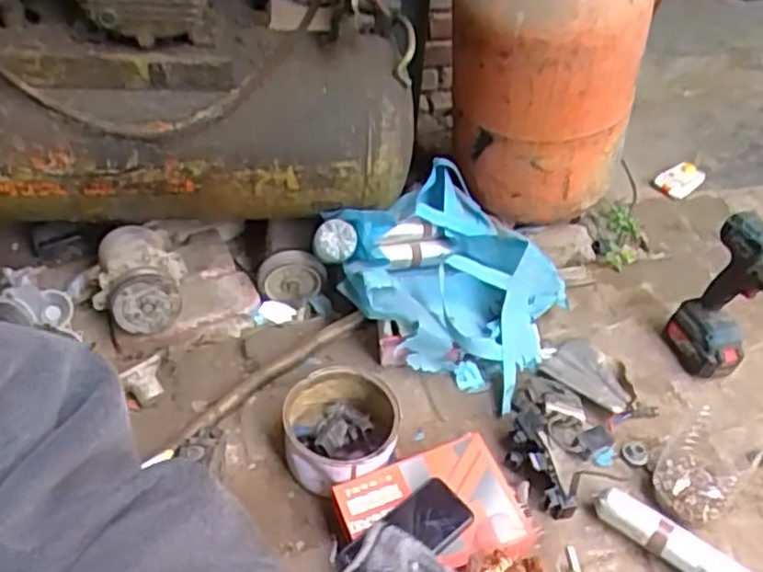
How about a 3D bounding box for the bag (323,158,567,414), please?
[{"bbox_3d":[0.125,-0.039,1.150,0.344,0.179,0.379,24,50,20],"label":"bag"}]

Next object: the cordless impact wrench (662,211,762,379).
[{"bbox_3d":[0.524,0.029,1.080,0.088,0.249,0.133,-11,45,-12],"label":"cordless impact wrench"}]

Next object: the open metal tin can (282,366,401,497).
[{"bbox_3d":[-0.053,0.192,0.950,0.153,0.062,0.157,1,46,-1],"label":"open metal tin can"}]

